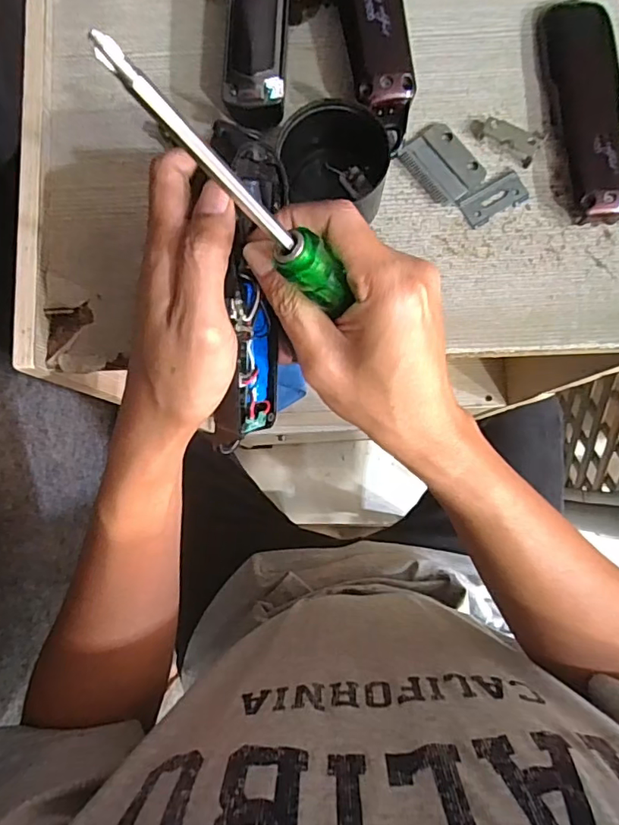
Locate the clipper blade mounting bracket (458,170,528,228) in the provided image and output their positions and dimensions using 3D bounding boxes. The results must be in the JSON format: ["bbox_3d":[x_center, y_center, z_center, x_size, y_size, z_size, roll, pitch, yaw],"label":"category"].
[{"bbox_3d":[0.112,-0.130,0.317,0.041,0.004,0.020,-28,82,-2],"label":"clipper blade mounting bracket"}]

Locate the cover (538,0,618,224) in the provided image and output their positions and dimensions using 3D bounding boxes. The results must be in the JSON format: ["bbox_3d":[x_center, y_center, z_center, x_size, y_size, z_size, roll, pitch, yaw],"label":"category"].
[{"bbox_3d":[0.166,-0.184,0.313,0.038,0.024,0.138,-4,82,1],"label":"cover"}]

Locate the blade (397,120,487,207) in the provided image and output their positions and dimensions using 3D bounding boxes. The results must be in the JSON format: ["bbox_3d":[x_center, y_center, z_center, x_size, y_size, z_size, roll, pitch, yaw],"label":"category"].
[{"bbox_3d":[0.082,-0.152,0.320,0.035,0.005,0.046,-39,83,-4],"label":"blade"}]

